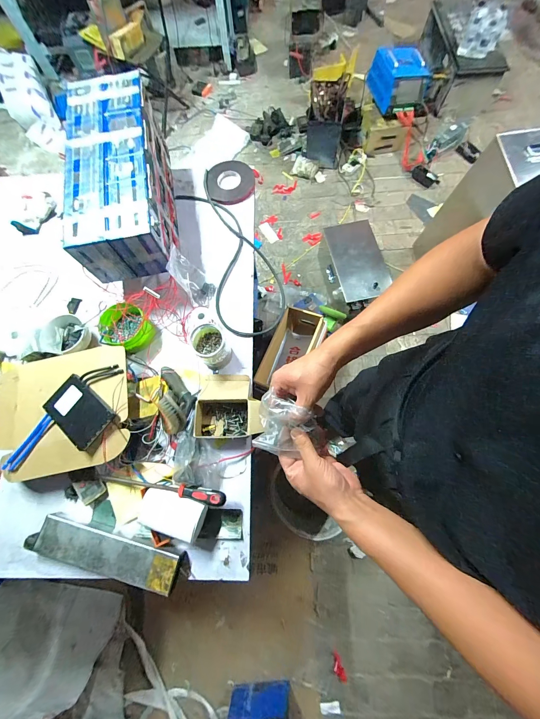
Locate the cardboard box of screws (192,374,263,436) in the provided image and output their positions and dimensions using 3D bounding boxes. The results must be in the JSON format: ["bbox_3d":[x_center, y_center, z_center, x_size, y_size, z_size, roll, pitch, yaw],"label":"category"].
[{"bbox_3d":[-0.100,0.110,0.672,0.152,0.056,0.156,-2,73,1],"label":"cardboard box of screws"}]

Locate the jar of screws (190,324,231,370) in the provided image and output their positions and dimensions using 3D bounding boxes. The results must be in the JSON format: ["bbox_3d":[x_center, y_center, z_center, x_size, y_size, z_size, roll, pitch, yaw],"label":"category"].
[{"bbox_3d":[-0.149,-0.035,0.695,0.091,0.119,0.083,-1,73,2],"label":"jar of screws"}]

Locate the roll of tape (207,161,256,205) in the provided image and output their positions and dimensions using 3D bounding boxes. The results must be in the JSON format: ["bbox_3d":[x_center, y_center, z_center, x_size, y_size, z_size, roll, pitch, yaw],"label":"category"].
[{"bbox_3d":[-0.132,-0.596,0.912,0.157,0.027,0.162,-1,73,2],"label":"roll of tape"}]

